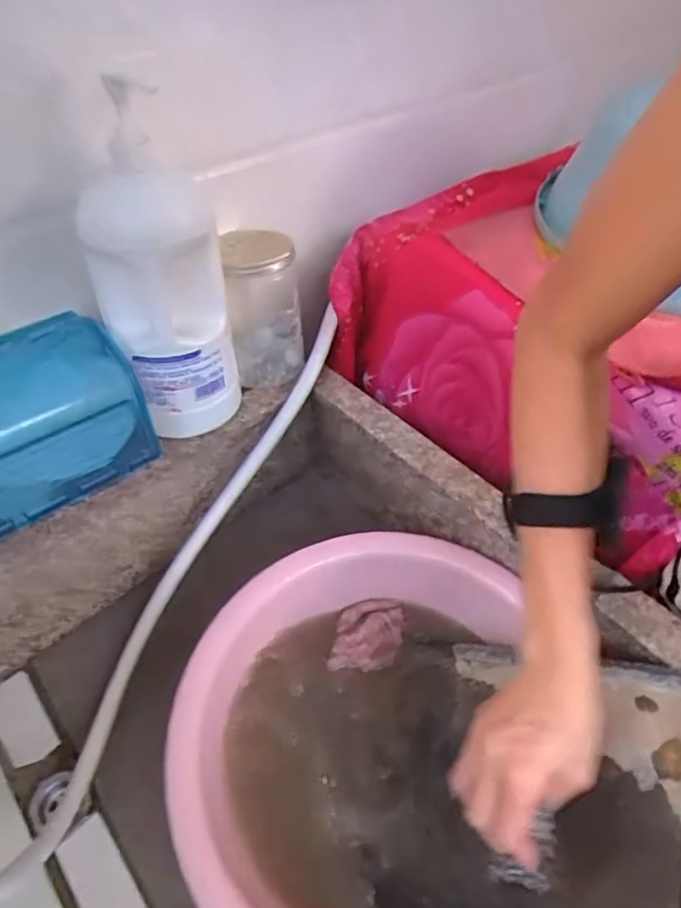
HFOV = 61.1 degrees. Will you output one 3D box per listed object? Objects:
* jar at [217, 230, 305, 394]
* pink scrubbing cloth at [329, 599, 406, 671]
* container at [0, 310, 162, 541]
[{"bbox_3d":[-0.084,-0.156,0.624,0.072,0.138,0.087,-10,48,-11],"label":"jar"},{"bbox_3d":[0.028,0.177,0.567,0.065,0.017,0.075,8,47,6],"label":"pink scrubbing cloth"},{"bbox_3d":[-0.282,-0.017,0.482,0.215,0.113,0.102,-34,57,-29],"label":"container"}]

